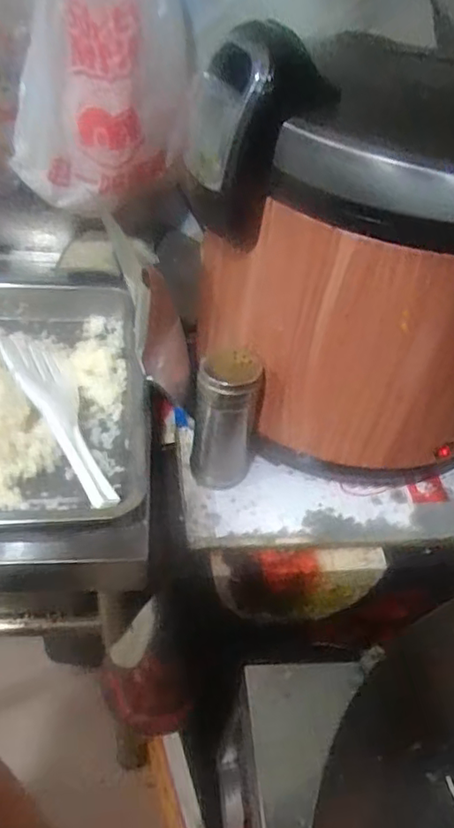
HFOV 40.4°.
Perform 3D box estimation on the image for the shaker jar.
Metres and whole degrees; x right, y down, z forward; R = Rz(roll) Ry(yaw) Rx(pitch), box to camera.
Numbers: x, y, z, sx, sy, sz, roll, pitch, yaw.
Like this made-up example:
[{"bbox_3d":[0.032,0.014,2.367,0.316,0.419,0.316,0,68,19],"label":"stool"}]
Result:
[{"bbox_3d":[-0.001,0.010,0.646,0.063,0.160,0.054,11,45,3],"label":"shaker jar"}]

